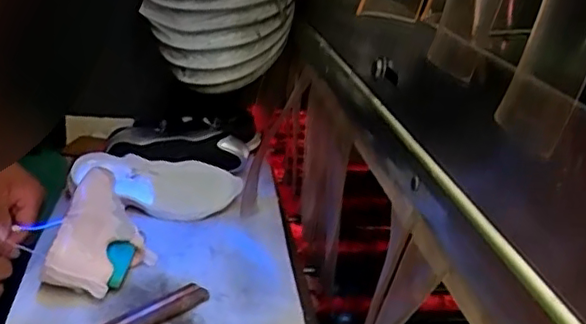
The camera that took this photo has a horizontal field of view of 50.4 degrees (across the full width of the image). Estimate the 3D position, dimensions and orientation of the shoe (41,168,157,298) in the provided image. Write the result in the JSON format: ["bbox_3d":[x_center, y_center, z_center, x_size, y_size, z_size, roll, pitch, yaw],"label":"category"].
[{"bbox_3d":[-0.205,0.078,0.678,0.099,0.073,0.170,6,22,-2],"label":"shoe"}]

